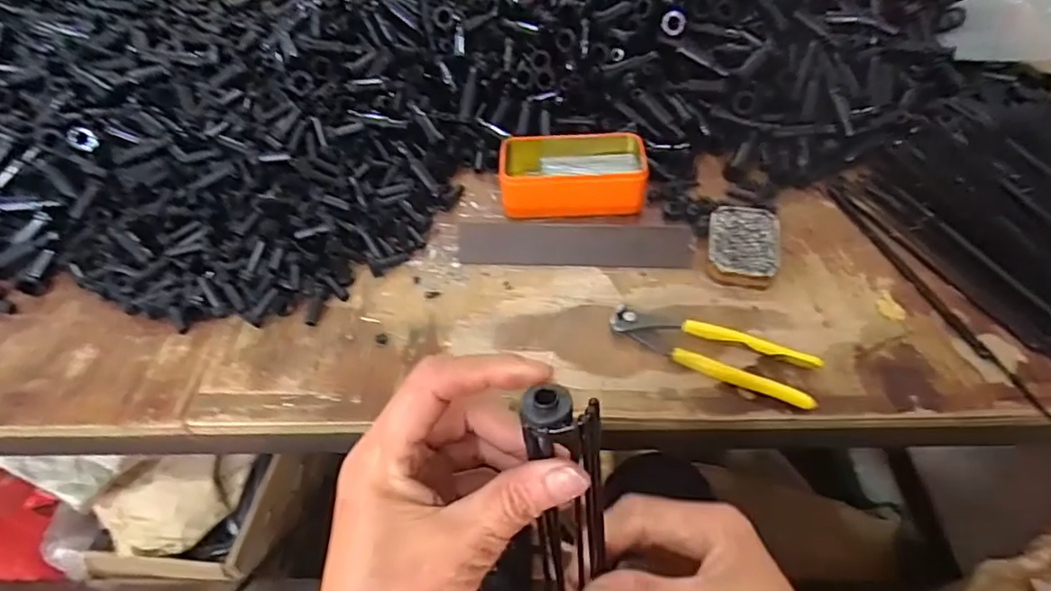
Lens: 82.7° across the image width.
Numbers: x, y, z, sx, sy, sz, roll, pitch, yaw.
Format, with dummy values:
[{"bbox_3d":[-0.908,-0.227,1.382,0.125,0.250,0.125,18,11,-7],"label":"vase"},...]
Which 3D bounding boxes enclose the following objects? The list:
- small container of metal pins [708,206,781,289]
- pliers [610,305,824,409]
[{"bbox_3d":[0.202,-0.045,0.558,0.061,0.023,0.088,9,51,10],"label":"small container of metal pins"},{"bbox_3d":[0.151,0.046,0.491,0.165,0.018,0.046,20,53,18],"label":"pliers"}]

